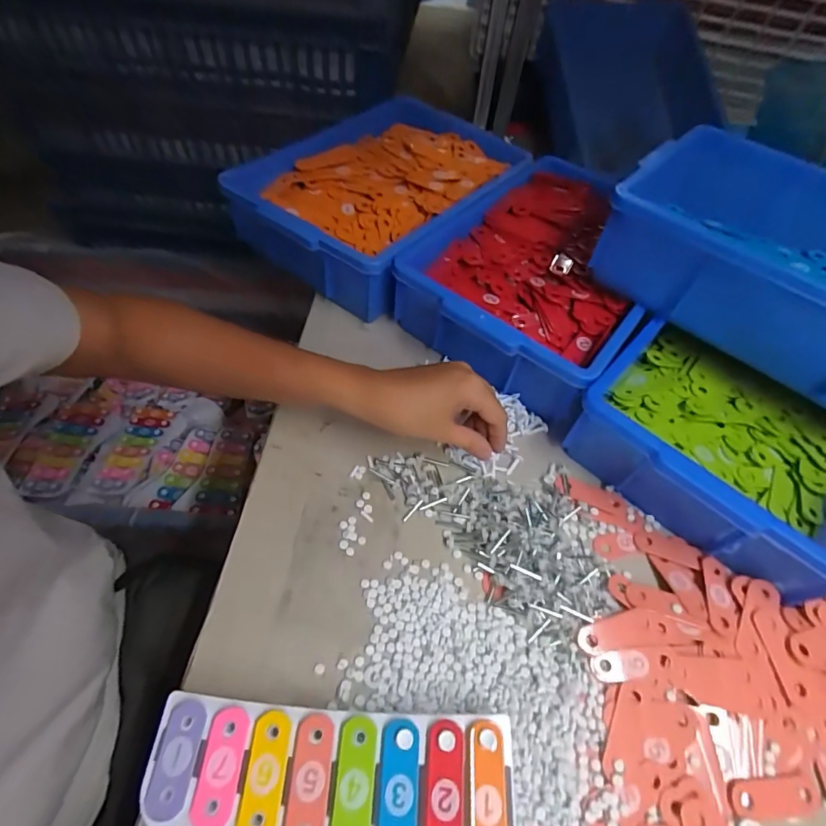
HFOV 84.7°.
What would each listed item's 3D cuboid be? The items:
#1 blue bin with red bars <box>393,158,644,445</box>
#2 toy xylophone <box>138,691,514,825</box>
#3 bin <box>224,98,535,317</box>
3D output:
[{"bbox_3d":[0.160,-0.172,0.557,0.238,0.094,0.352,32,58,16],"label":"blue bin with red bars"},{"bbox_3d":[-0.052,0.246,0.283,0.226,0.039,0.112,7,55,0],"label":"toy xylophone"},{"bbox_3d":[-0.040,-0.296,0.609,0.247,0.091,0.353,32,59,16],"label":"bin"}]

